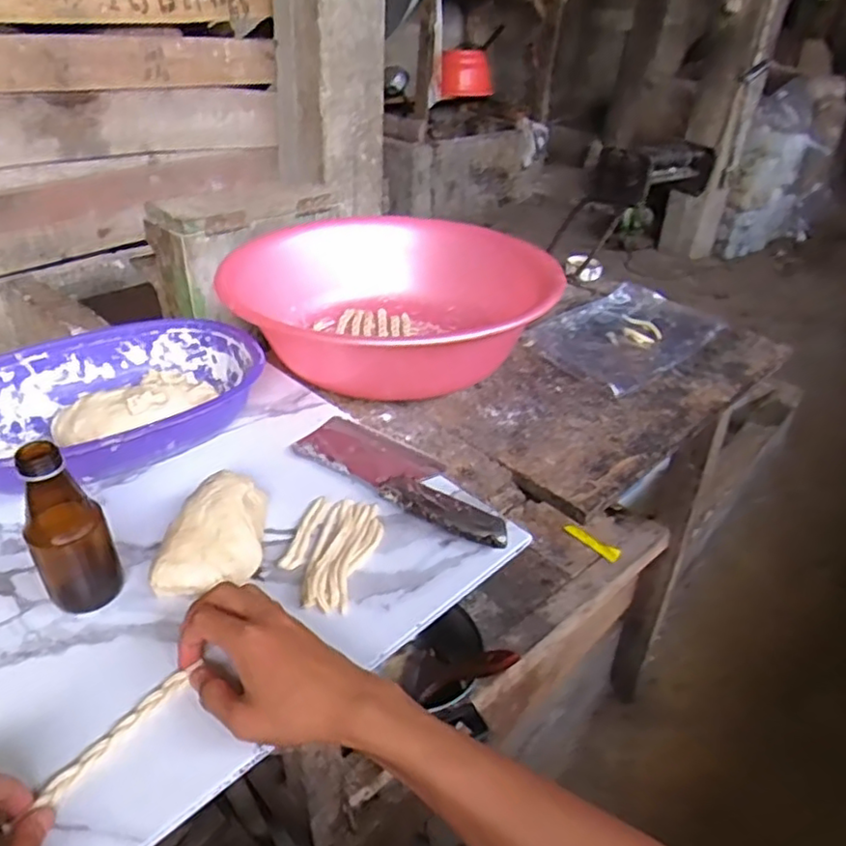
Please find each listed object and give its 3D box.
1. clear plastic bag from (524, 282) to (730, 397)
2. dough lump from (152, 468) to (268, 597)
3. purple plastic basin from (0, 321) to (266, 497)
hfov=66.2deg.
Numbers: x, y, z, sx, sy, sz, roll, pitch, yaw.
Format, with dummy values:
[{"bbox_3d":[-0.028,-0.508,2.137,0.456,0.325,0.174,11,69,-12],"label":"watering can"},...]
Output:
[{"bbox_3d":[0.295,-0.132,0.919,0.285,0.033,0.176,-25,41,-36],"label":"clear plastic bag"},{"bbox_3d":[-0.172,0.087,0.528,0.080,0.043,0.107,-2,33,-8],"label":"dough lump"},{"bbox_3d":[-0.315,-0.014,0.646,0.293,0.075,0.207,-25,41,-36],"label":"purple plastic basin"}]

